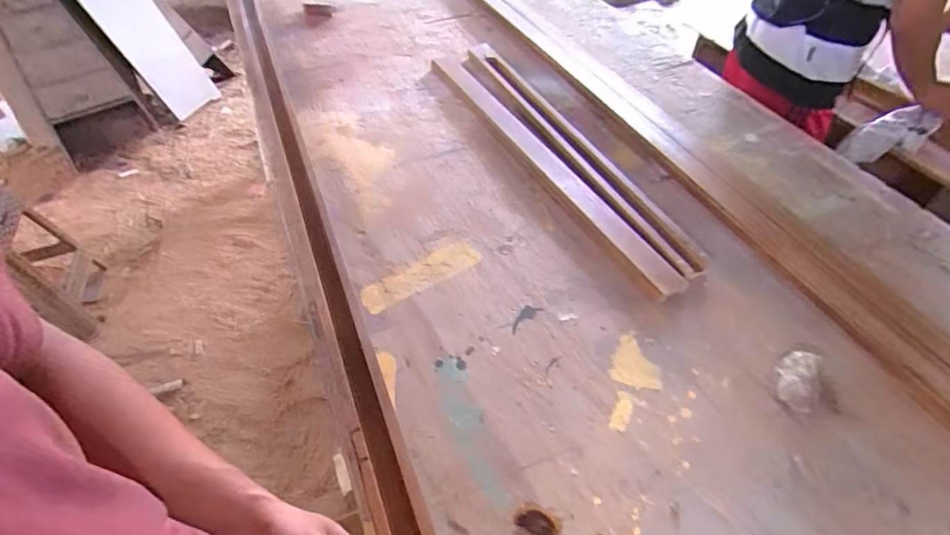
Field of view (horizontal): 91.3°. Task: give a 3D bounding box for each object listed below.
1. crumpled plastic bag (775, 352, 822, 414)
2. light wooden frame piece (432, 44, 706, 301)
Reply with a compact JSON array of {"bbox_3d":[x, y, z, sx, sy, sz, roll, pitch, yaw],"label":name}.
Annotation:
[{"bbox_3d":[0.488,0.172,0.703,0.053,0.028,0.100,19,54,14],"label":"crumpled plastic bag"},{"bbox_3d":[0.177,-0.288,1.080,0.154,0.030,0.911,-23,56,-17],"label":"light wooden frame piece"}]

